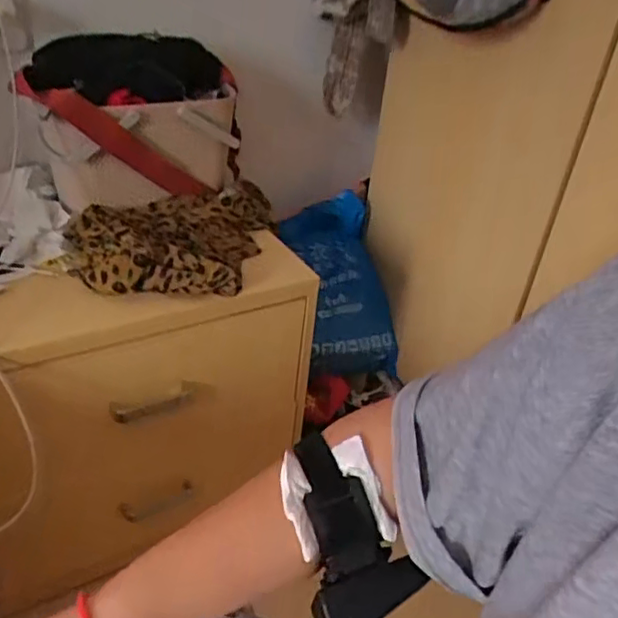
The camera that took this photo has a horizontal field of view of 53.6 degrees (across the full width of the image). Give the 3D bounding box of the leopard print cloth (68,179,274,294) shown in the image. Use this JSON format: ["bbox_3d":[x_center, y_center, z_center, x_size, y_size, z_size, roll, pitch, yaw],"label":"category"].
[{"bbox_3d":[-0.182,-0.106,0.834,0.262,0.058,0.258,1,34,-10],"label":"leopard print cloth"}]

